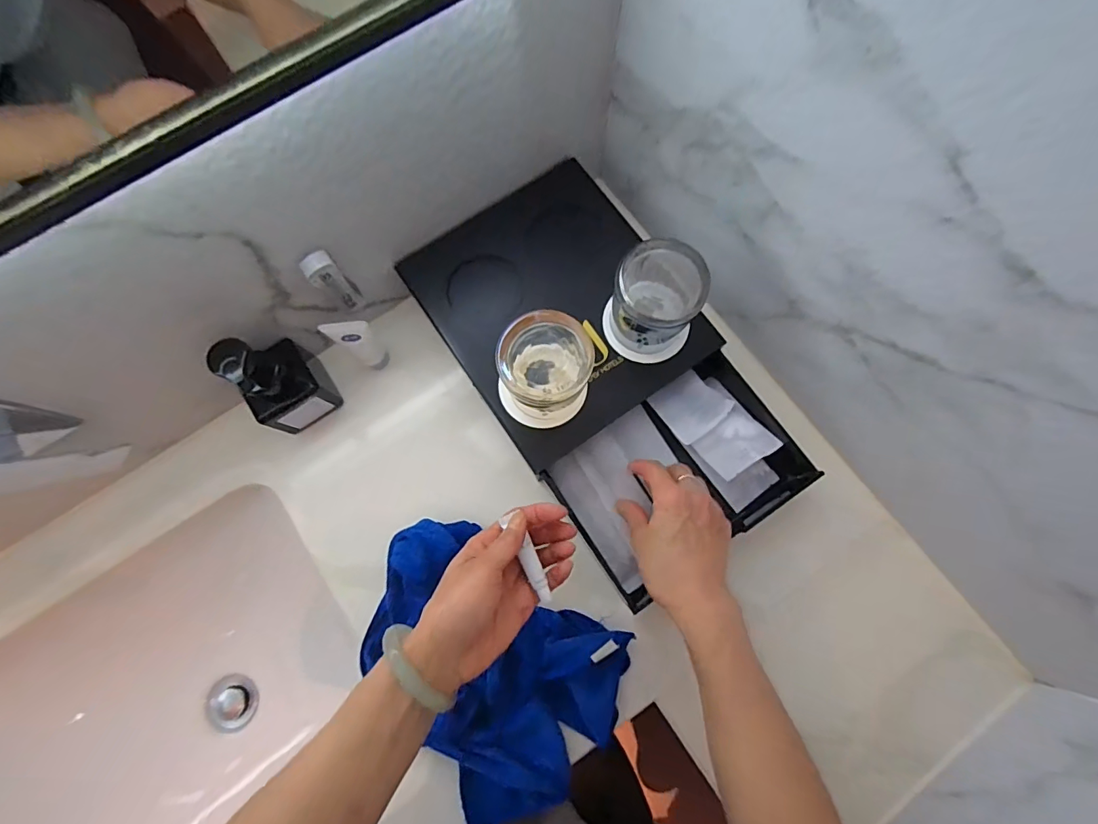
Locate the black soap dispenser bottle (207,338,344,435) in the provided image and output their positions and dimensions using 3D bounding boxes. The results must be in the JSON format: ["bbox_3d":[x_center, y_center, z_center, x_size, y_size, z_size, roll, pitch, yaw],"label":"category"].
[{"bbox_3d":[-0.273,-0.032,0.471,0.073,0.137,0.068,-36,80,-7],"label":"black soap dispenser bottle"}]

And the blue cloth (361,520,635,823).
[{"bbox_3d":[-0.066,0.243,0.453,0.260,0.035,0.199,33,80,7],"label":"blue cloth"}]

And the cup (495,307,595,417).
[{"bbox_3d":[-0.003,-0.040,0.426,0.069,0.093,0.073,0,78,1],"label":"cup"}]

